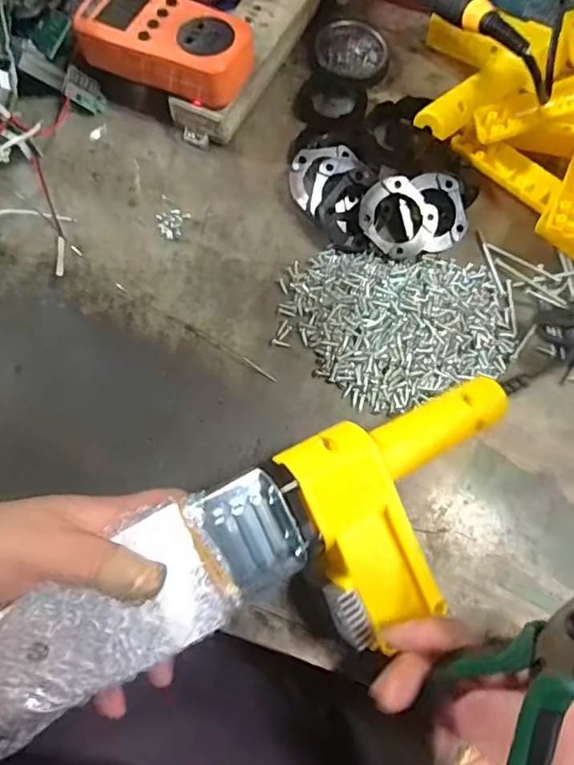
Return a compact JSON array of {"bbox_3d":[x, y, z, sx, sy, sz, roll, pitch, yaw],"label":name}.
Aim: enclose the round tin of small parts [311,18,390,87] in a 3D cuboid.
[{"bbox_3d":[0.057,-0.291,0.451,0.063,0.017,0.064,1,72,-4],"label":"round tin of small parts"}]

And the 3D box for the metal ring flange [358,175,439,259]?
[{"bbox_3d":[0.082,-0.121,0.377,0.058,0.006,0.047,39,104,-11],"label":"metal ring flange"}]

